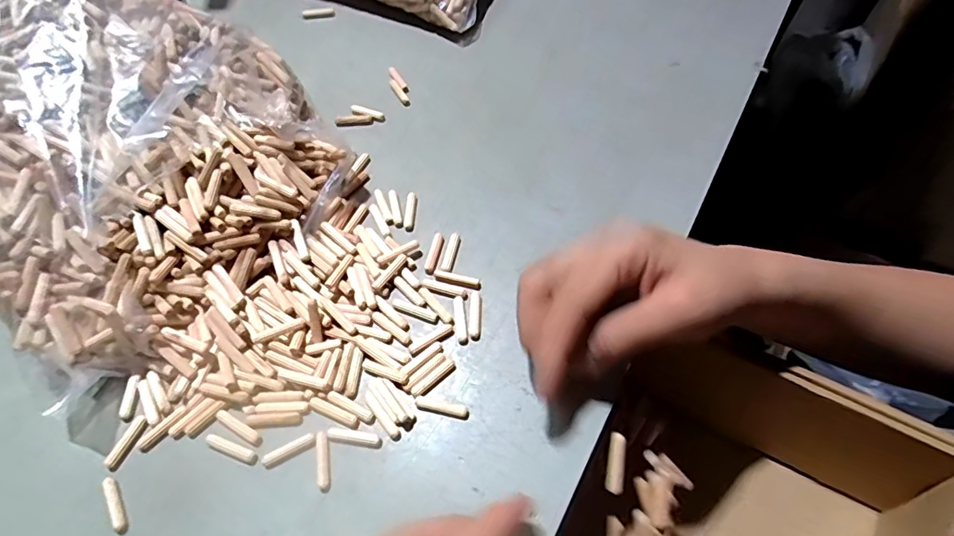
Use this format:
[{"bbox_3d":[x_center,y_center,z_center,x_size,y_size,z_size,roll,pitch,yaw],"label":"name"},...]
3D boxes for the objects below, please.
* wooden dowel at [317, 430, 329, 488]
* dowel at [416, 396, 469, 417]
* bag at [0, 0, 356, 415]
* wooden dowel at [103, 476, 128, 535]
[{"bbox_3d":[-0.083,0.103,0.272,0.006,0.006,0.029,-10,59,-5],"label":"wooden dowel"},{"bbox_3d":[-0.020,0.078,0.284,0.030,0.004,0.007,10,60,7],"label":"dowel"},{"bbox_3d":[-0.250,-0.083,0.324,0.270,0.112,0.238,30,64,18],"label":"bag"},{"bbox_3d":[-0.188,0.123,0.262,0.006,0.004,0.031,-29,63,-15],"label":"wooden dowel"}]

